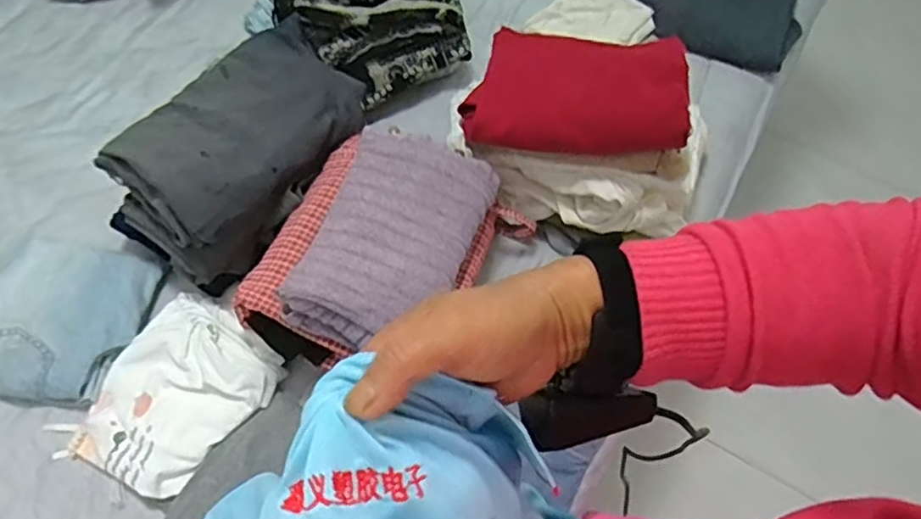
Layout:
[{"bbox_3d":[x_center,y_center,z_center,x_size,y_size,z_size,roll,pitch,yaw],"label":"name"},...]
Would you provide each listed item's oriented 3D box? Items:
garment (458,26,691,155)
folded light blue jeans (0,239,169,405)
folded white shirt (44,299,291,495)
[{"bbox_3d":[0.132,-0.205,0.745,0.236,0.072,0.178,11,64,3],"label":"garment"},{"bbox_3d":[-0.454,0.065,0.747,0.198,0.038,0.189,6,64,0],"label":"folded light blue jeans"},{"bbox_3d":[-0.308,0.146,0.702,0.159,0.049,0.210,38,68,14],"label":"folded white shirt"}]

